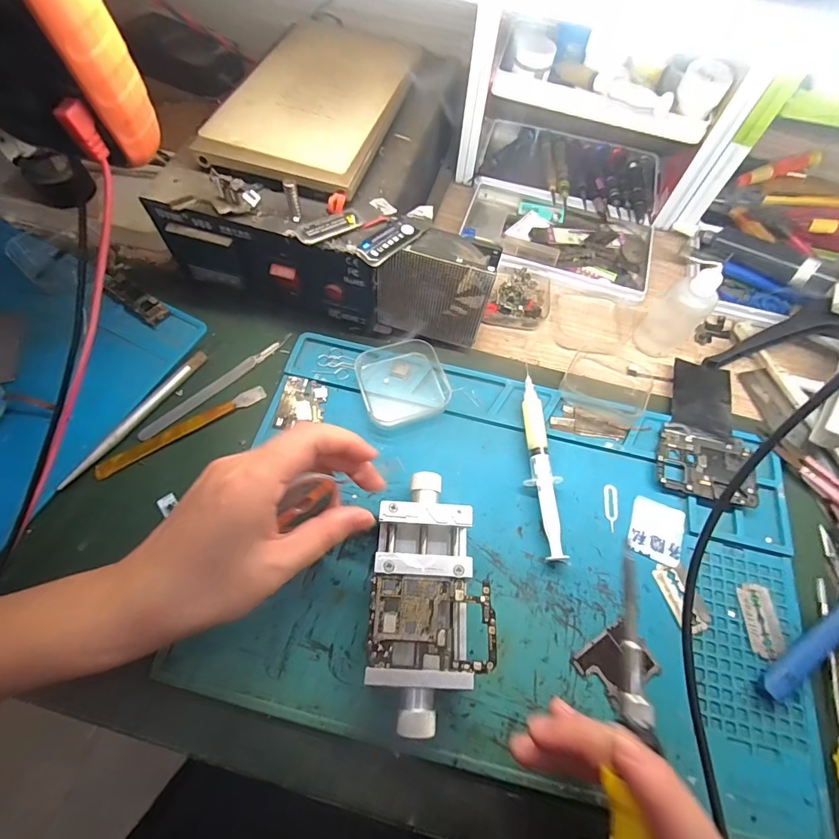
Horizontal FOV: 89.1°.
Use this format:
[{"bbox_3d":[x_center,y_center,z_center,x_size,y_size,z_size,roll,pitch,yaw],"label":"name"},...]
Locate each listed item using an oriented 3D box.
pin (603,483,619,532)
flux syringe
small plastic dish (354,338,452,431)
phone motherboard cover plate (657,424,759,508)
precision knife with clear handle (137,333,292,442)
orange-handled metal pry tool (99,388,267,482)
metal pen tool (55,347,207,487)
[{"bbox_3d":[0.134,0.062,0.298,0.010,0.004,0.034,7,63,3],"label":"pin"},{"bbox_3d":[0.085,0.031,0.302,0.018,0.016,0.131,0,64,-3],"label":"flux syringe"},{"bbox_3d":[-0.013,-0.029,0.322,0.064,0.017,0.067,-23,67,-14],"label":"small plastic dish"},{"bbox_3d":[0.208,0.032,0.310,0.066,0.007,0.053,15,64,4],"label":"phone motherboard cover plate"},{"bbox_3d":[-0.152,-0.027,0.324,0.129,0.004,0.010,-40,72,-20],"label":"precision knife with clear handle"},{"bbox_3d":[-0.168,0.007,0.305,0.119,0.006,0.013,-31,69,-16],"label":"orange-handled metal pry tool"},{"bbox_3d":[-0.201,-0.003,0.305,0.010,0.008,0.125,31,66,11],"label":"metal pen tool"}]

